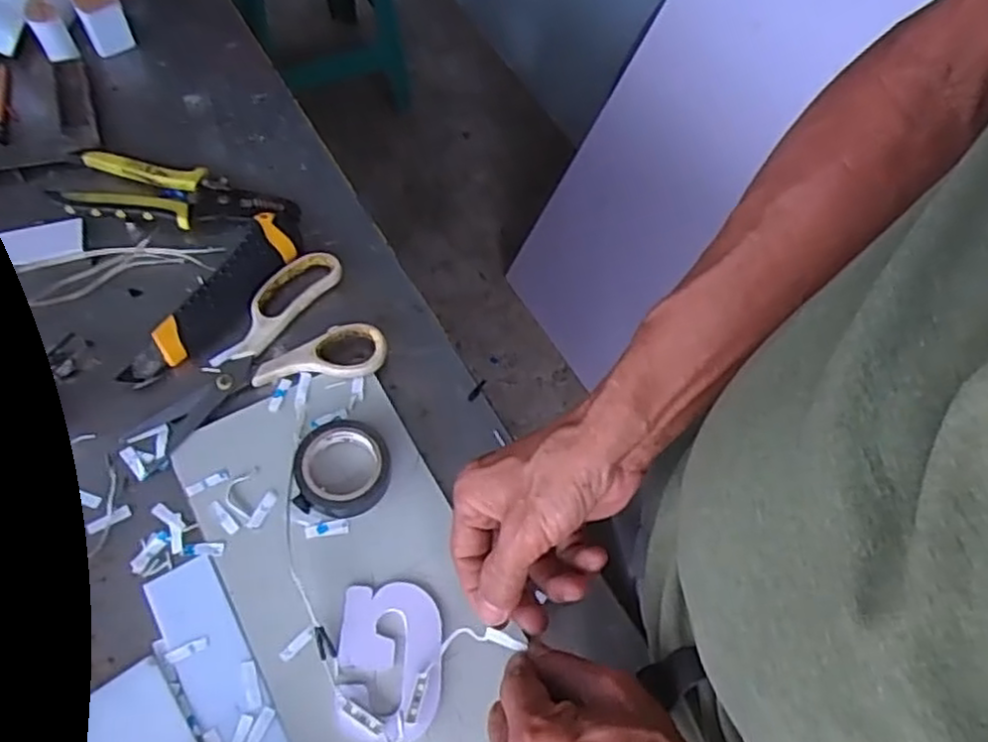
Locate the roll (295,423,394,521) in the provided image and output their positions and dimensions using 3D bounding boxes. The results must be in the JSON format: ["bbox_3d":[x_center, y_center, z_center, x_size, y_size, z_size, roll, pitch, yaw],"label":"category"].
[{"bbox_3d":[-0.095,0.061,0.458,0.057,0.020,0.056,2,62,-3],"label":"roll"}]

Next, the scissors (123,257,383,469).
[{"bbox_3d":[-0.169,-0.013,0.495,0.169,0.013,0.106,-27,67,-17],"label":"scissors"}]

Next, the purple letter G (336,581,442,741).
[{"bbox_3d":[-0.058,0.163,0.411,0.057,0.011,0.084,-1,63,-4],"label":"purple letter G"}]

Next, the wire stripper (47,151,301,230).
[{"bbox_3d":[-0.237,-0.135,0.550,0.160,0.022,0.057,5,62,-1],"label":"wire stripper"}]

